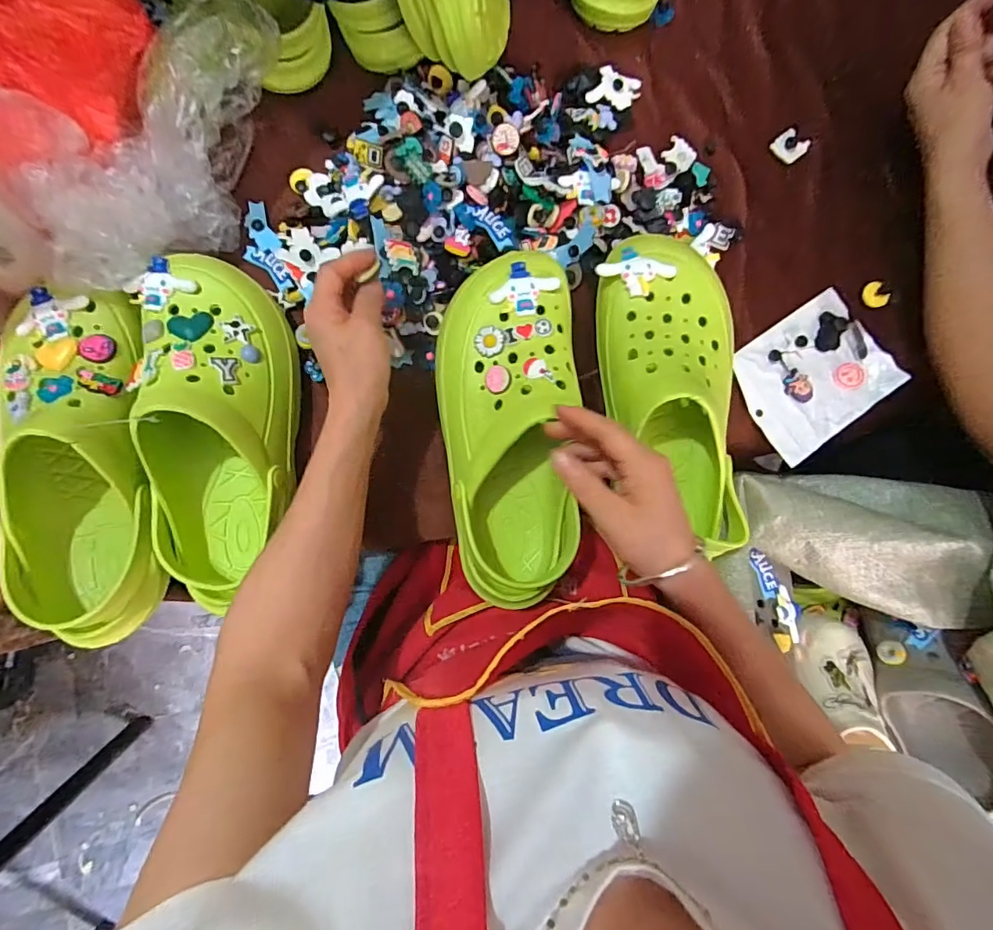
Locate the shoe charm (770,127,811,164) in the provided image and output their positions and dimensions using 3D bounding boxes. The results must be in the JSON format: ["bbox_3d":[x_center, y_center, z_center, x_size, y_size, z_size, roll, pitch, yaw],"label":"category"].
[{"bbox_3d":[0.294,-0.320,0.490,0.030,0.007,0.029,45,86,0],"label":"shoe charm"}]

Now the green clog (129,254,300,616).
[{"bbox_3d":[-0.221,-0.030,0.391,0.105,0.090,0.286,-7,87,-3],"label":"green clog"}]

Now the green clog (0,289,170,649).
[{"bbox_3d":[-0.329,0.002,0.386,0.113,0.089,0.277,-6,87,-3],"label":"green clog"}]

